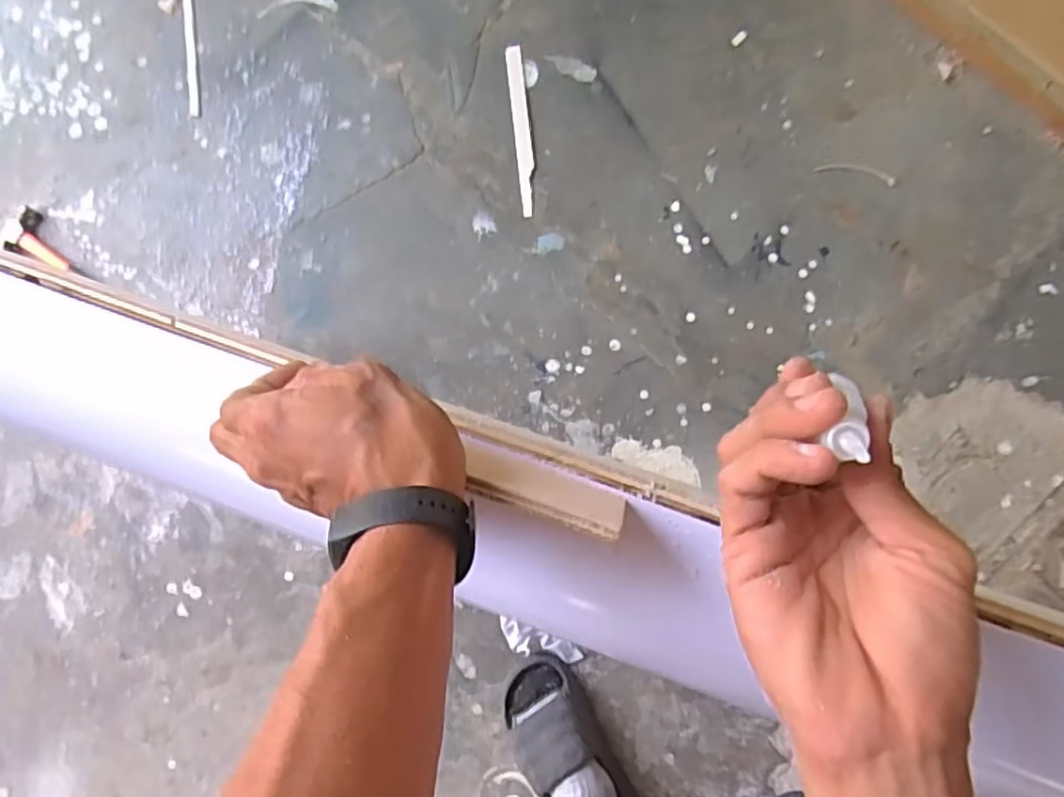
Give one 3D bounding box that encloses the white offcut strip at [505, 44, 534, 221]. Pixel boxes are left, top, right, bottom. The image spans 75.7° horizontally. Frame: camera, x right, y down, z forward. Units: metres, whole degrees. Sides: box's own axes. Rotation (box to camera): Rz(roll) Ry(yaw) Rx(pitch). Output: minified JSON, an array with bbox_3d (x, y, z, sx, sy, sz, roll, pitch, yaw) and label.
[{"bbox_3d":[-0.015,-0.395,1.008,0.024,0.009,0.249,-6,87,7],"label":"white offcut strip"}]

